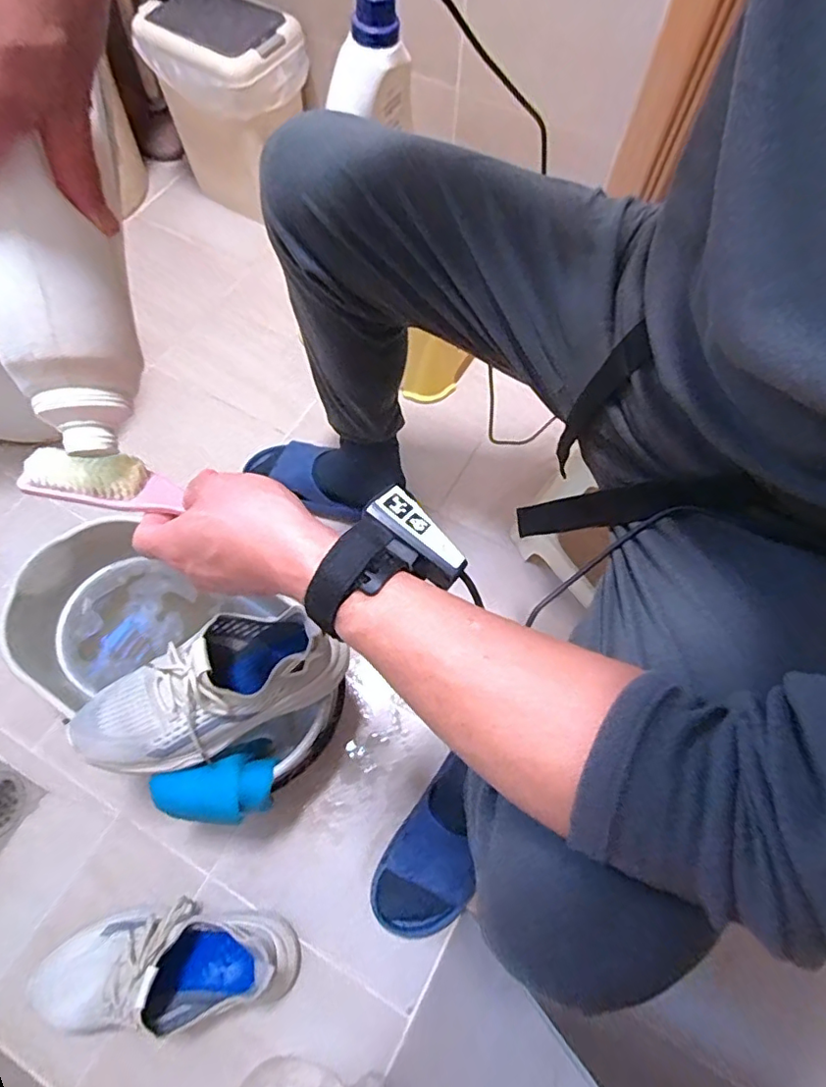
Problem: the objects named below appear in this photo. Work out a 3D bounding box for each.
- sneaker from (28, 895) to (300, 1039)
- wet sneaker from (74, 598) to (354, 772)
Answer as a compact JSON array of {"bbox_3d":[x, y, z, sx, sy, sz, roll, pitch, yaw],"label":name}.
[{"bbox_3d":[-0.284,0.470,0.624,0.293,0.118,0.109,-3,65,-4],"label":"sneaker"},{"bbox_3d":[-0.220,0.145,0.568,0.266,0.104,0.112,-26,68,-14],"label":"wet sneaker"}]

